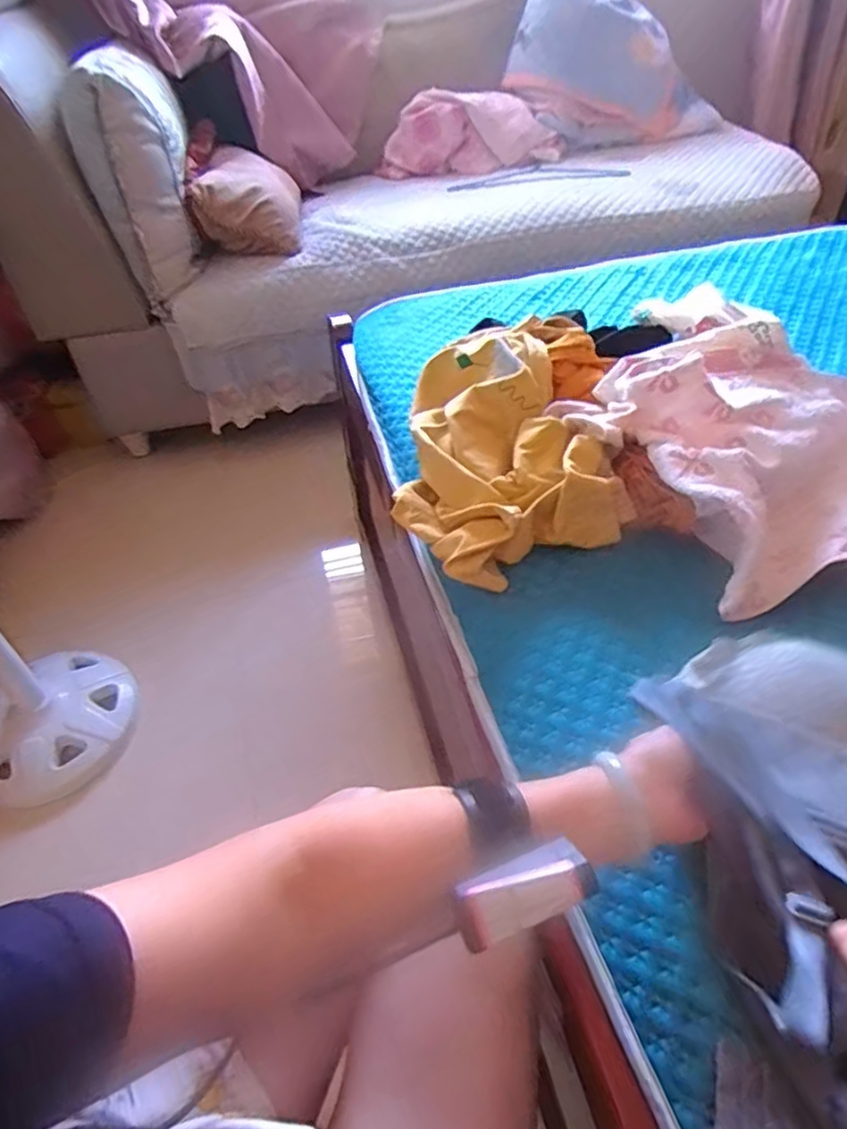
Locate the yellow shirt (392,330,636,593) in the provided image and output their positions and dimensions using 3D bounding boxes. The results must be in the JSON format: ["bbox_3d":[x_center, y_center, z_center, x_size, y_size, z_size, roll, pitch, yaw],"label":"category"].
[{"bbox_3d":[0.057,-0.150,0.754,0.214,0.102,0.362,-16,47,-11],"label":"yellow shirt"}]

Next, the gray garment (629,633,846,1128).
[{"bbox_3d":[0.229,0.180,0.412,0.187,0.064,0.312,10,59,13],"label":"gray garment"}]

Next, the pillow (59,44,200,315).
[{"bbox_3d":[-0.558,-0.789,1.348,0.165,0.368,0.386,-14,47,-9],"label":"pillow"}]

